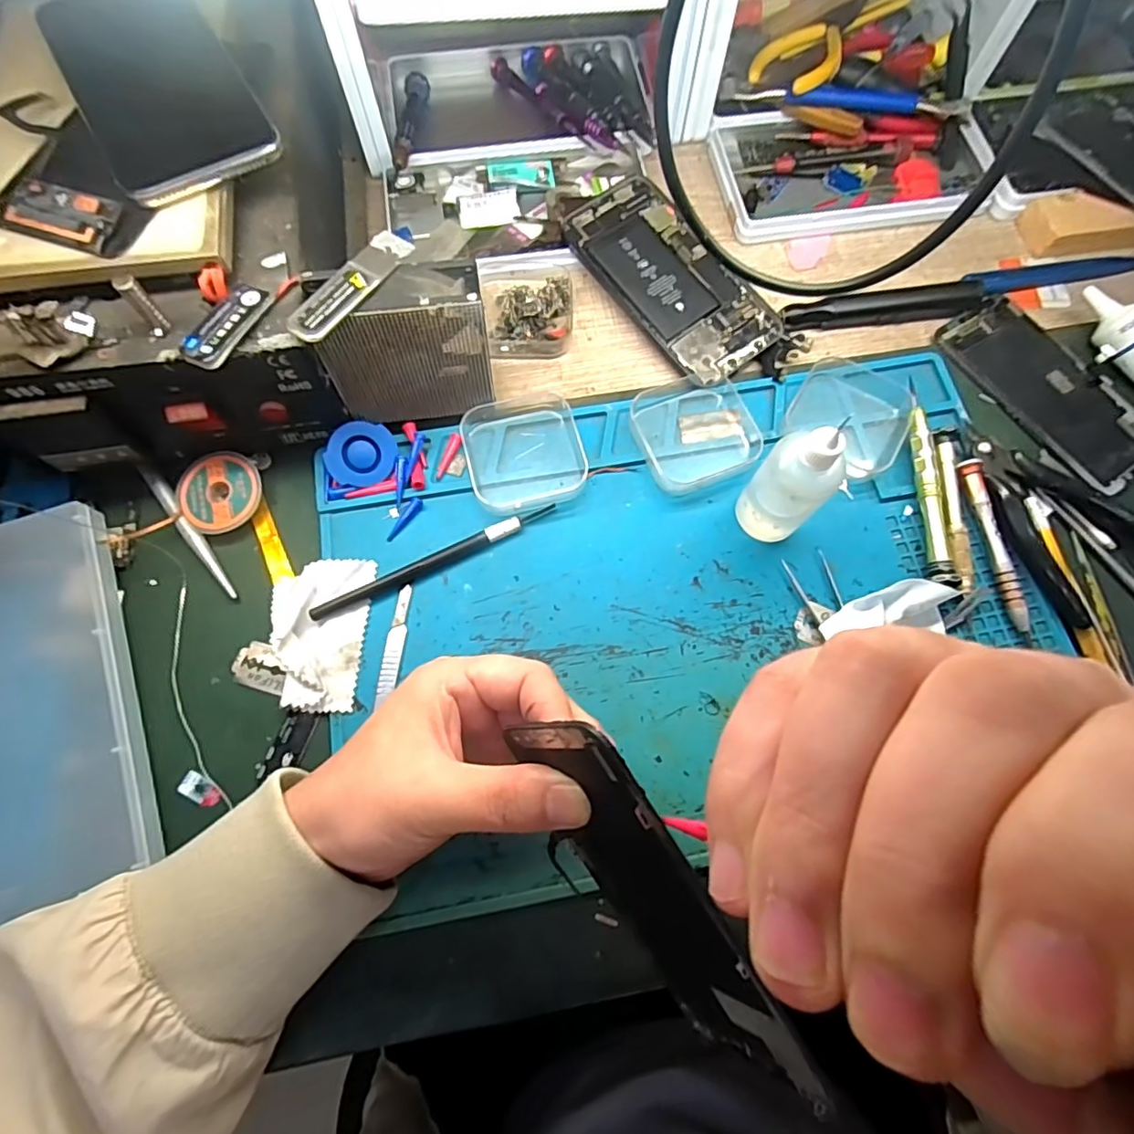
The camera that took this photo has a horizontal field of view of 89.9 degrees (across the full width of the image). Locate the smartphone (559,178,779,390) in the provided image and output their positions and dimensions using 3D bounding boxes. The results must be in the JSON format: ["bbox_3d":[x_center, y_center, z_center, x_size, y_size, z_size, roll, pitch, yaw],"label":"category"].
[{"bbox_3d":[0.066,-0.182,0.358,0.069,0.015,0.143,-37,76,-11],"label":"smartphone"}]

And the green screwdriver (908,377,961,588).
[{"bbox_3d":[0.198,-0.049,0.315,0.013,0.013,0.126,2,72,0],"label":"green screwdriver"}]

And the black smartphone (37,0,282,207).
[{"bbox_3d":[-0.188,-0.223,0.260,0.068,0.009,0.136,-30,75,-10],"label":"black smartphone"}]

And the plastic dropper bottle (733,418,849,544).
[{"bbox_3d":[0.109,-0.039,0.277,0.028,0.081,0.033,-41,77,-12],"label":"plastic dropper bottle"}]

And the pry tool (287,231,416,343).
[{"bbox_3d":[-0.096,-0.126,0.253,0.017,0.007,0.070,32,75,9],"label":"pry tool"}]

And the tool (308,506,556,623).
[{"bbox_3d":[-0.069,-0.004,0.302,0.134,0.007,0.009,-25,74,-8],"label":"tool"}]

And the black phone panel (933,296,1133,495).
[{"bbox_3d":[0.296,-0.110,0.348,0.067,0.006,0.135,-33,76,-10],"label":"black phone panel"}]

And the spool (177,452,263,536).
[{"bbox_3d":[-0.190,-0.041,0.310,0.044,0.013,0.044,0,72,-1],"label":"spool"}]

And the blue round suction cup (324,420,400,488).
[{"bbox_3d":[-0.112,-0.062,0.310,0.036,0.004,0.036,-3,101,-13],"label":"blue round suction cup"}]

